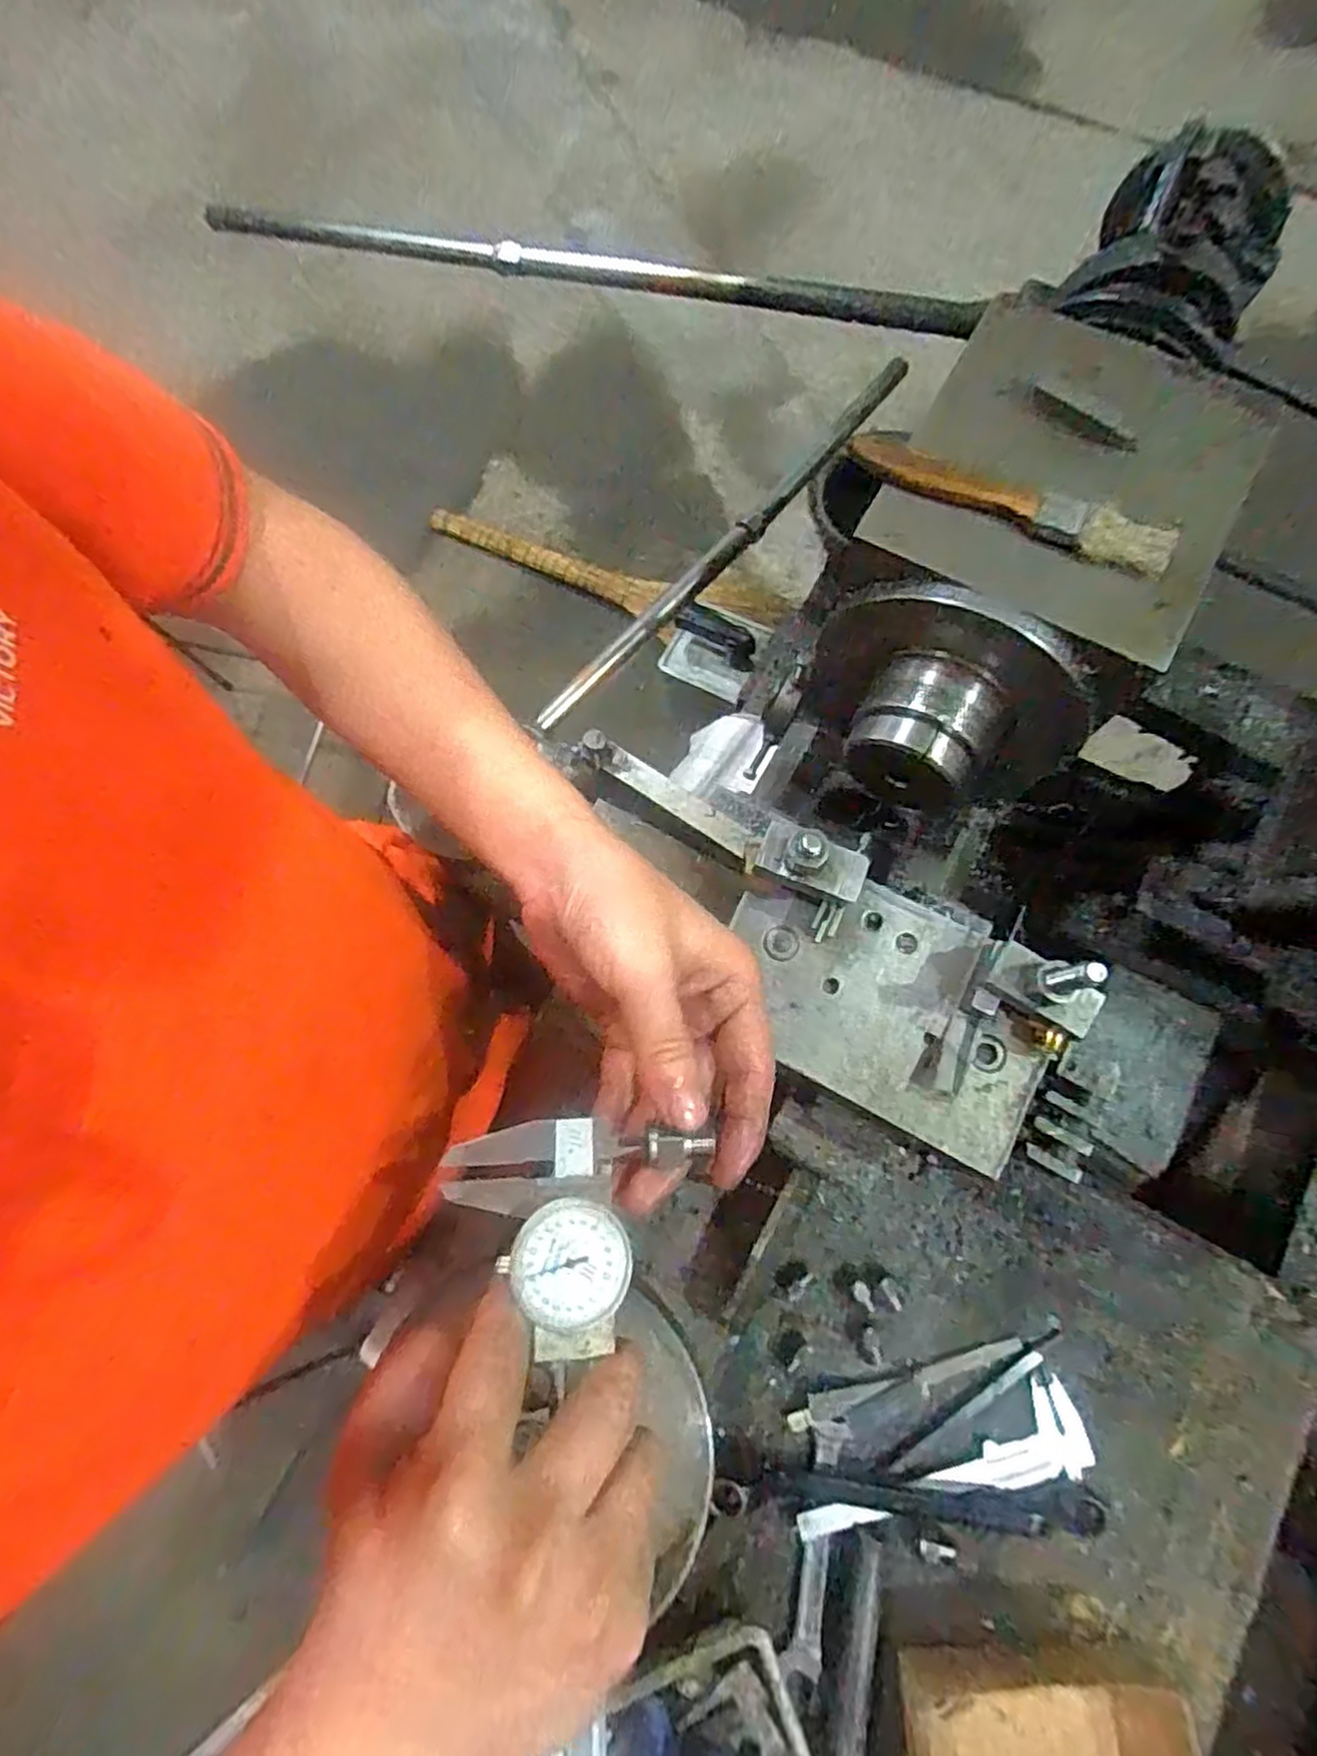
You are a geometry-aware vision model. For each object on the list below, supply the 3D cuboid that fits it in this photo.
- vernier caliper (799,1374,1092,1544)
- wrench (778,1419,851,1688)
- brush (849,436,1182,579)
[{"bbox_3d":[0.191,0.395,0.506,0.205,0.012,0.054,-11,76,-1],"label":"vernier caliper"},{"bbox_3d":[0.105,0.444,0.495,0.027,0.009,0.146,11,76,4],"label":"wrench"},{"bbox_3d":[0.164,-0.179,0.349,0.153,0.015,0.021,26,78,8],"label":"brush"}]

